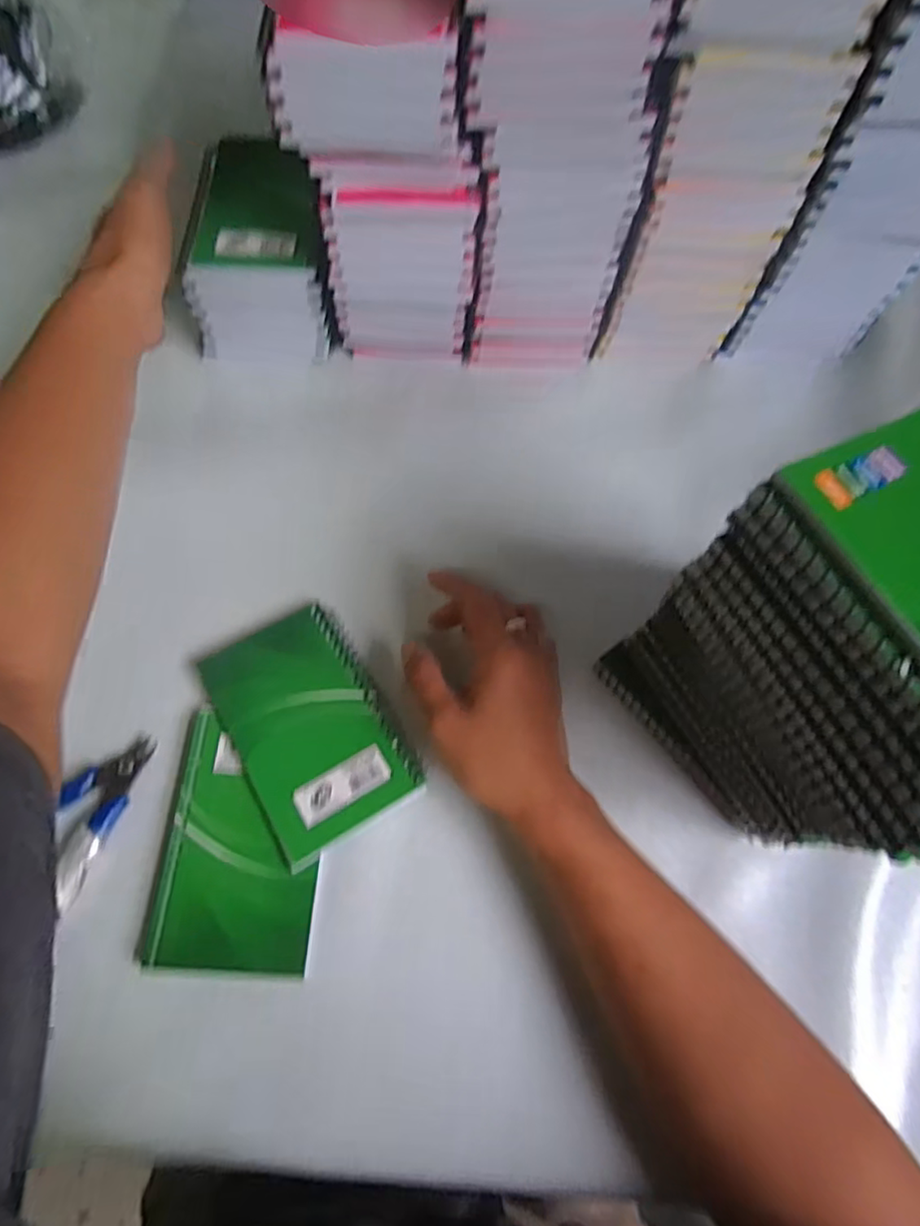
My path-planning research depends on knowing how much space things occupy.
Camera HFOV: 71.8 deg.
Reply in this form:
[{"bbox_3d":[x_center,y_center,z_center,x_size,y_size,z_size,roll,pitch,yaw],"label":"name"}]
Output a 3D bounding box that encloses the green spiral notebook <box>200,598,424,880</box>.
[{"bbox_3d":[-0.086,0.063,0.357,0.081,0.009,0.129,-29,70,-12],"label":"green spiral notebook"}]

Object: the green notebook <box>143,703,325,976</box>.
[{"bbox_3d":[-0.114,0.119,0.336,0.080,0.005,0.124,3,67,1],"label":"green notebook"}]

